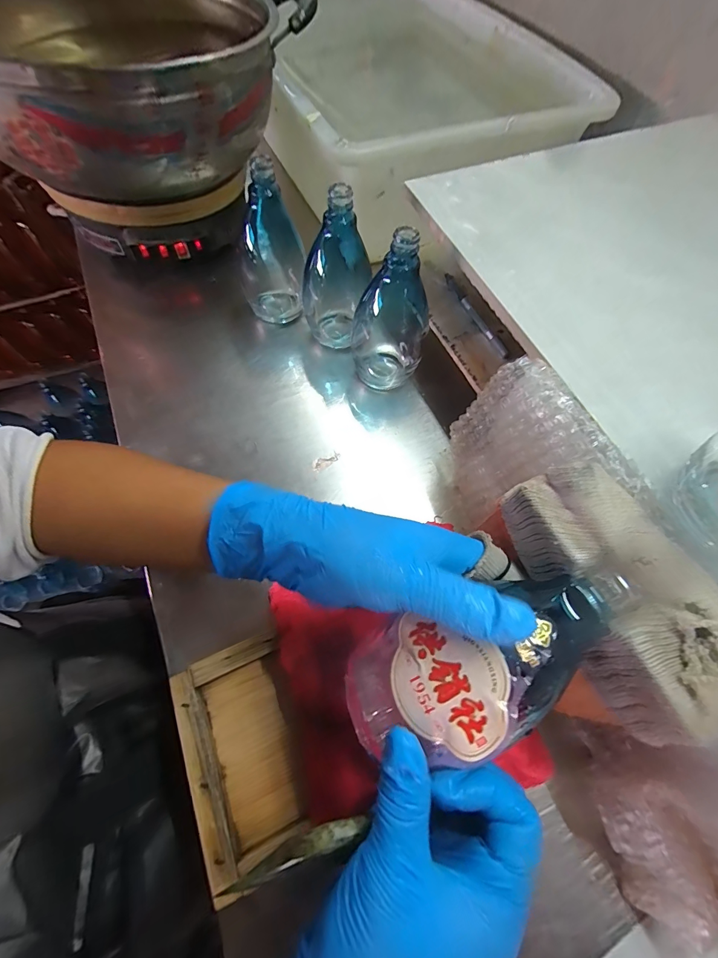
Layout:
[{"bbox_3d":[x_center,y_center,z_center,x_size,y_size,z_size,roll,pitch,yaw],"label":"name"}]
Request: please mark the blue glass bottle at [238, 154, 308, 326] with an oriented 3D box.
[{"bbox_3d":[-0.097,-0.242,0.378,0.068,0.135,0.072,-17,67,-7],"label":"blue glass bottle"}]

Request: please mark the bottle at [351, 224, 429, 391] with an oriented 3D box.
[{"bbox_3d":[0.034,-0.157,0.346,0.068,0.145,0.059,1,66,1],"label":"bottle"}]

